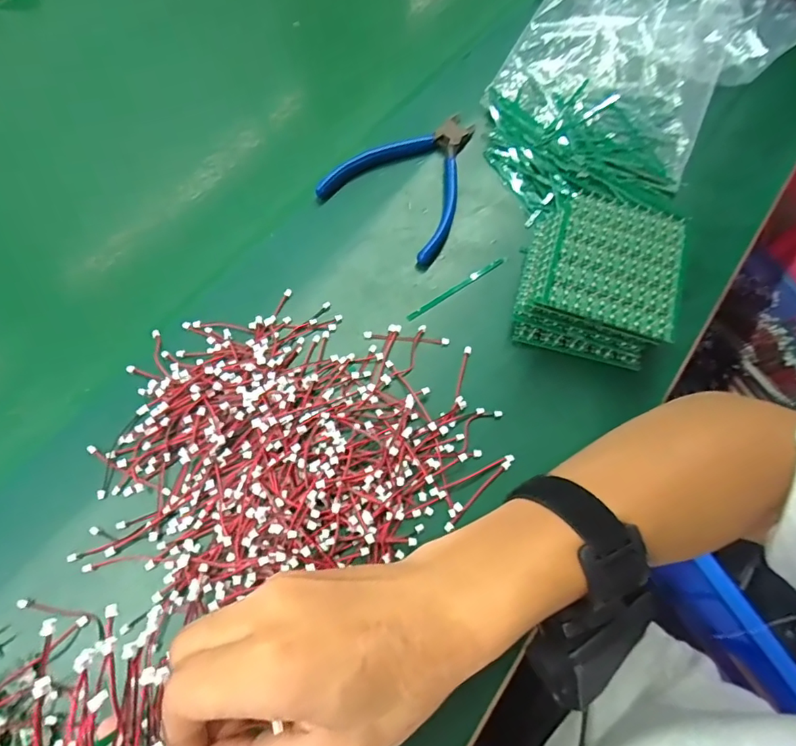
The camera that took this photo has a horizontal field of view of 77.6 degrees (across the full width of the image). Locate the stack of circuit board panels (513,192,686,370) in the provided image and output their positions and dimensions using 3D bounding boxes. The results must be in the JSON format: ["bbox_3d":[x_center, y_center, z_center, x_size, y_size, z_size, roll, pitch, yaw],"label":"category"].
[{"bbox_3d":[0.134,-0.063,0.335,0.093,0.050,0.089,13,67,3],"label":"stack of circuit board panels"}]

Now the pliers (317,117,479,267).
[{"bbox_3d":[0.017,-0.156,0.391,0.102,0.018,0.129,34,70,12],"label":"pliers"}]

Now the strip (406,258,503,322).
[{"bbox_3d":[0.043,-0.062,0.359,0.087,0.004,0.006,-35,73,-15],"label":"strip"}]

